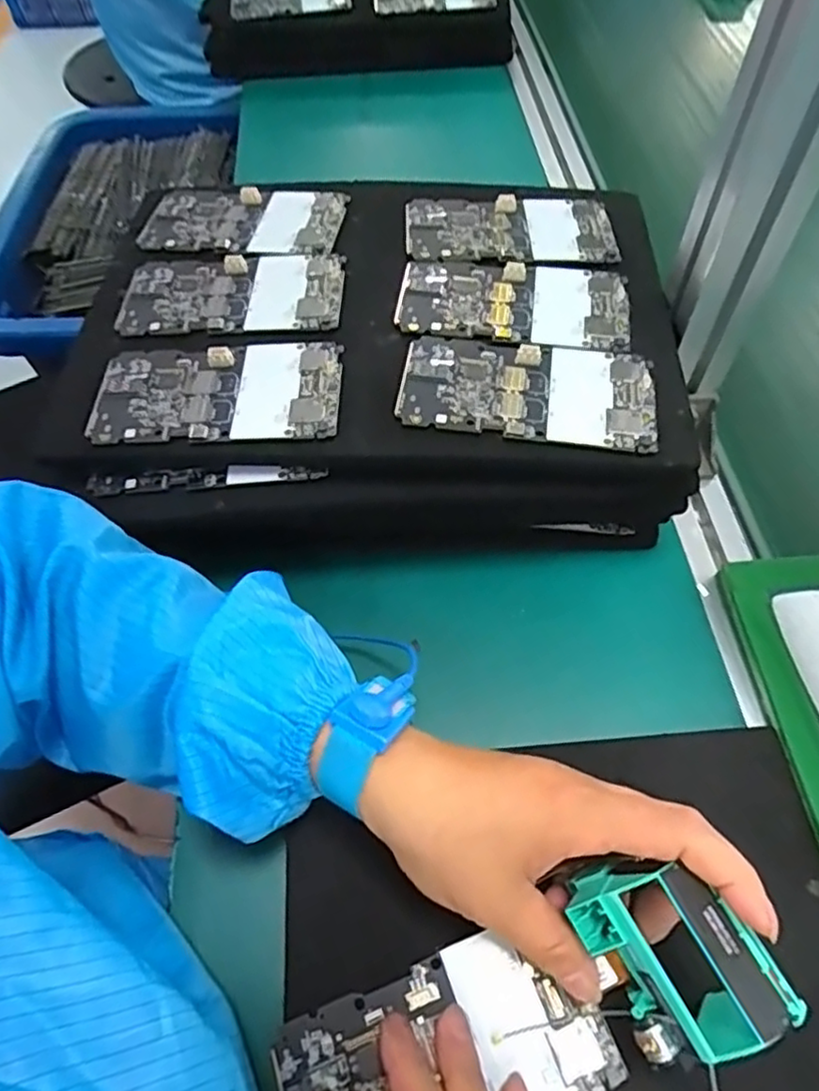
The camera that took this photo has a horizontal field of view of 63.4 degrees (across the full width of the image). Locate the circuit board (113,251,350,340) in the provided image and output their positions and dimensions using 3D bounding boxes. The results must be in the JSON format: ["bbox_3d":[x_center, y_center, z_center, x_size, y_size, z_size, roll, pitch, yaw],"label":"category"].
[{"bbox_3d":[-0.104,-0.151,0.392,0.127,0.004,0.067,1,59,3],"label":"circuit board"}]

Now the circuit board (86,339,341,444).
[{"bbox_3d":[-0.102,-0.083,0.352,0.129,0.007,0.064,0,59,2],"label":"circuit board"}]

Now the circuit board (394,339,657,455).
[{"bbox_3d":[0.061,-0.081,0.346,0.128,0.004,0.066,6,59,5],"label":"circuit board"}]

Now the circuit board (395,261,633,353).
[{"bbox_3d":[0.060,-0.139,0.379,0.130,0.004,0.068,1,59,3],"label":"circuit board"}]

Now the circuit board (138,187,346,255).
[{"bbox_3d":[-0.108,-0.211,0.432,0.126,0.010,0.067,3,59,4],"label":"circuit board"}]

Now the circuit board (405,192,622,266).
[{"bbox_3d":[0.063,-0.201,0.418,0.127,0.009,0.066,0,59,2],"label":"circuit board"}]

